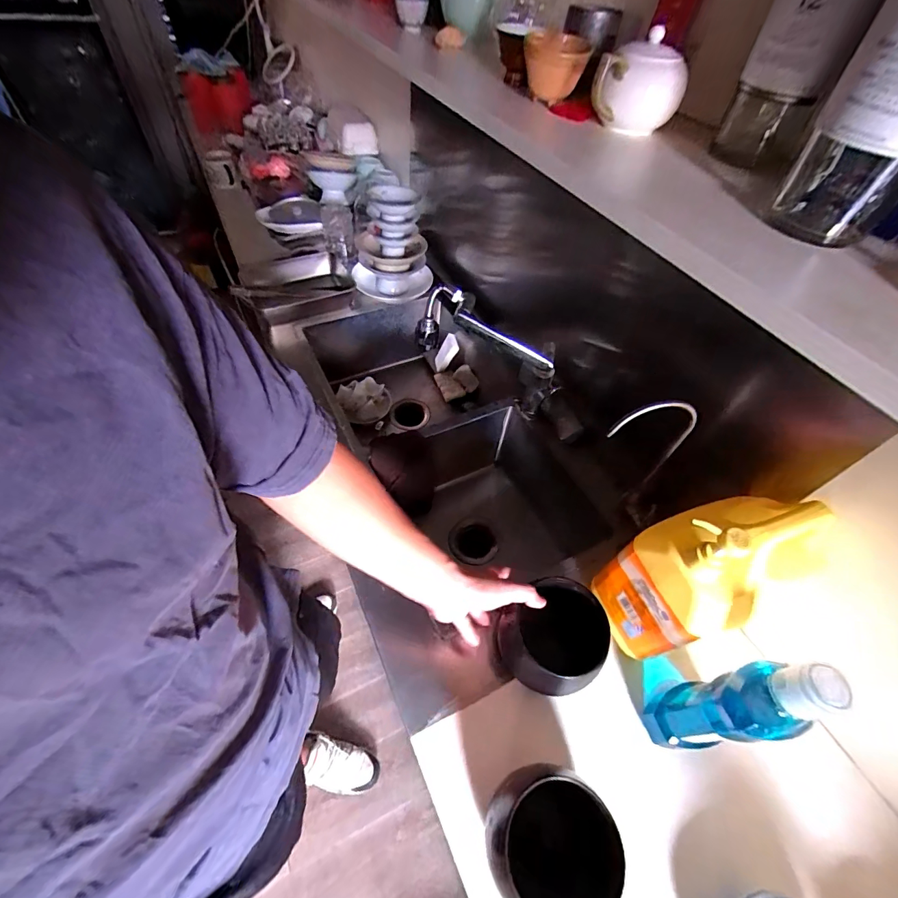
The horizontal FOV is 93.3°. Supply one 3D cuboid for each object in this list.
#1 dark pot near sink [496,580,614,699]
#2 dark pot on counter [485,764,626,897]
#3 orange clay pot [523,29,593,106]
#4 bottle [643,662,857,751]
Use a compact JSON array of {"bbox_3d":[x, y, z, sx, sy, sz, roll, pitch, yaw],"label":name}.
[{"bbox_3d":[0.147,0.260,0.584,0.141,0.121,0.118,-25,59,-22],"label":"dark pot near sink"},{"bbox_3d":[0.100,0.429,0.470,0.119,0.156,0.119,2,52,-3],"label":"dark pot on counter"},{"bbox_3d":[0.108,-0.395,0.441,0.067,0.049,0.057,12,52,4],"label":"orange clay pot"},{"bbox_3d":[0.297,0.279,0.457,0.069,0.243,0.066,2,52,-3],"label":"bottle"}]

